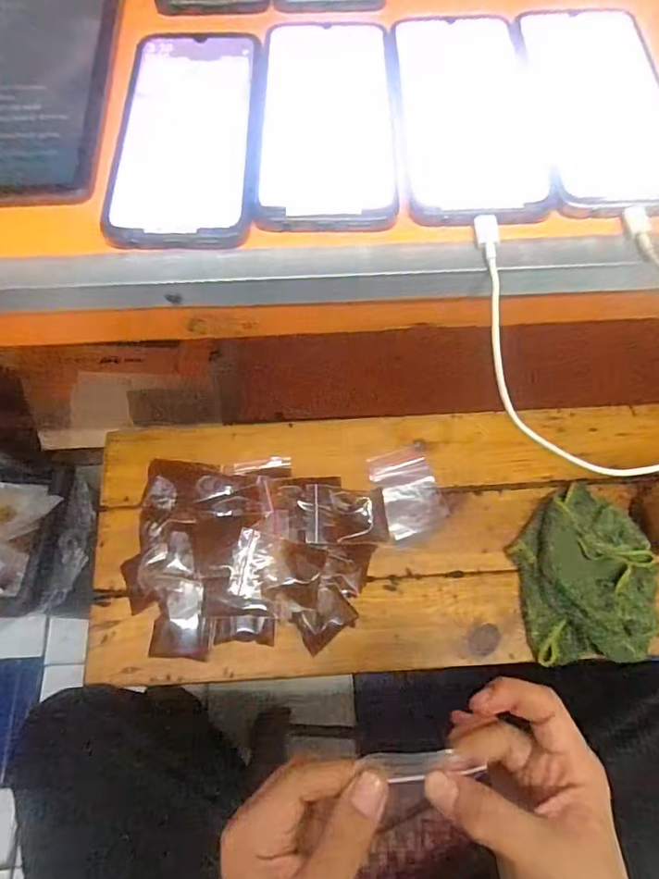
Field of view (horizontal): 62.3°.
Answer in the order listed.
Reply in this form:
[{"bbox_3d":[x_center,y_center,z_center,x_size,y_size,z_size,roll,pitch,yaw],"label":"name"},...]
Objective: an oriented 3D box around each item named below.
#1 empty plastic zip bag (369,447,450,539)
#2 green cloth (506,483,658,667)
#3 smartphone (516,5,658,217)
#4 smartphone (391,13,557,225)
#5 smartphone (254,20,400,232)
[{"bbox_3d":[0.092,0.061,0.635,0.071,0.004,0.096,-16,74,-4],"label":"empty plastic zip bag"},{"bbox_3d":[0.275,0.139,0.582,0.141,0.043,0.176,-7,67,-2],"label":"green cloth"},{"bbox_3d":[0.165,-0.208,0.330,0.081,0.005,0.181,-1,67,1],"label":"smartphone"},{"bbox_3d":[0.083,-0.199,0.327,0.083,0.008,0.169,-2,66,1],"label":"smartphone"},{"bbox_3d":[-0.002,-0.193,0.328,0.078,0.013,0.168,-1,67,1],"label":"smartphone"}]

